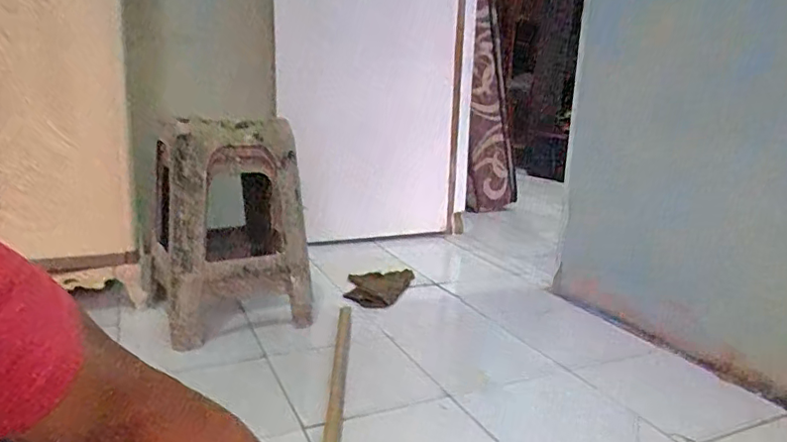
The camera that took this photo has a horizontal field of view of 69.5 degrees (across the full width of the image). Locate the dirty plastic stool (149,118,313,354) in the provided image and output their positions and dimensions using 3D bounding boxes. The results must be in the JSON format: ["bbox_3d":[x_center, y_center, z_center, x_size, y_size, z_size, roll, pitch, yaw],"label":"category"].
[{"bbox_3d":[-0.435,0.007,1.501,0.370,0.520,0.314,-4,15,-23],"label":"dirty plastic stool"}]

